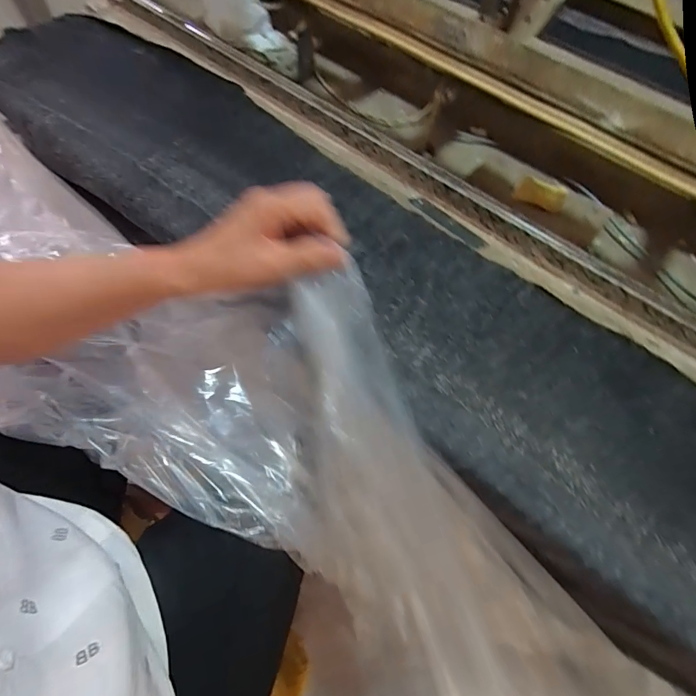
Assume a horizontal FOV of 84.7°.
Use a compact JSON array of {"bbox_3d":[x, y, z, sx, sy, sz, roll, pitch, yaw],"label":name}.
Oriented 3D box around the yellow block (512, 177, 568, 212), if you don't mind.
[{"bbox_3d":[0.201,-0.161,0.398,0.048,0.021,0.014,21,66,7],"label":"yellow block"}]

